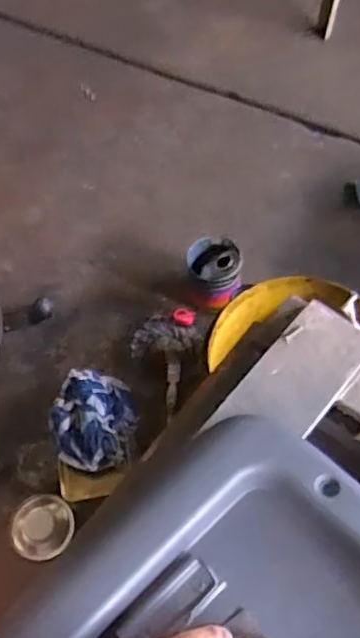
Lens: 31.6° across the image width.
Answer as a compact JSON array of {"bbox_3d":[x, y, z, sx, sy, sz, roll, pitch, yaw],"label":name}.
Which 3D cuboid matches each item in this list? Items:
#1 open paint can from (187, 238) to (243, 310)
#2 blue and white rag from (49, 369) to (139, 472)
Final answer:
[{"bbox_3d":[0.073,-0.094,1.264,0.103,0.084,0.112,-1,62,3],"label":"open paint can"},{"bbox_3d":[-0.130,0.147,0.938,0.116,0.052,0.148,4,62,5],"label":"blue and white rag"}]

